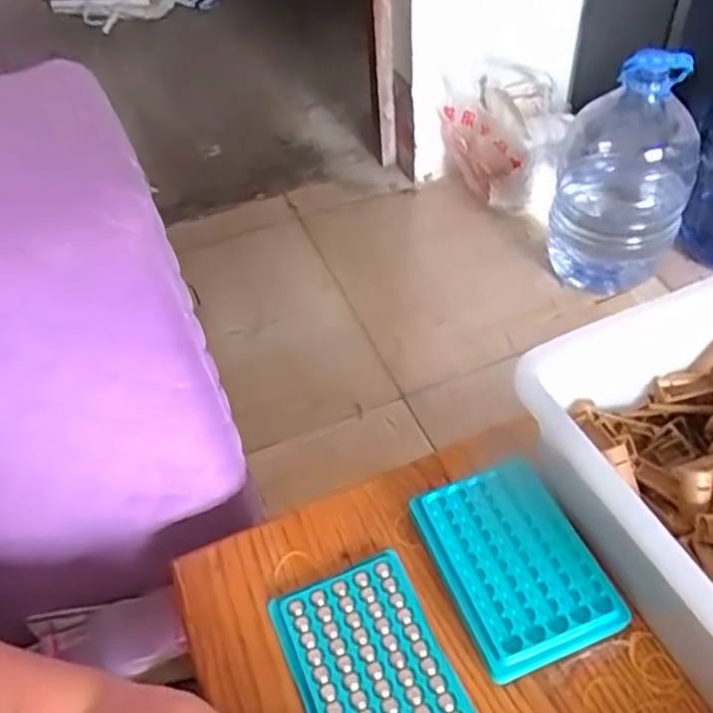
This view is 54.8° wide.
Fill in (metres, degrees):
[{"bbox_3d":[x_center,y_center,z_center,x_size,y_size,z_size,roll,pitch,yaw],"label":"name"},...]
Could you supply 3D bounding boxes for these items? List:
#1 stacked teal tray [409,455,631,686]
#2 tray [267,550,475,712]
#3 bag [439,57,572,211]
[{"bbox_3d":[0.103,0.137,0.458,0.093,0.025,0.128,-20,50,-12],"label":"stacked teal tray"},{"bbox_3d":[0.008,0.194,0.432,0.092,0.009,0.126,-20,50,-12],"label":"tray"},{"bbox_3d":[0.335,-0.515,1.594,0.269,0.251,0.308,9,50,13],"label":"bag"}]

